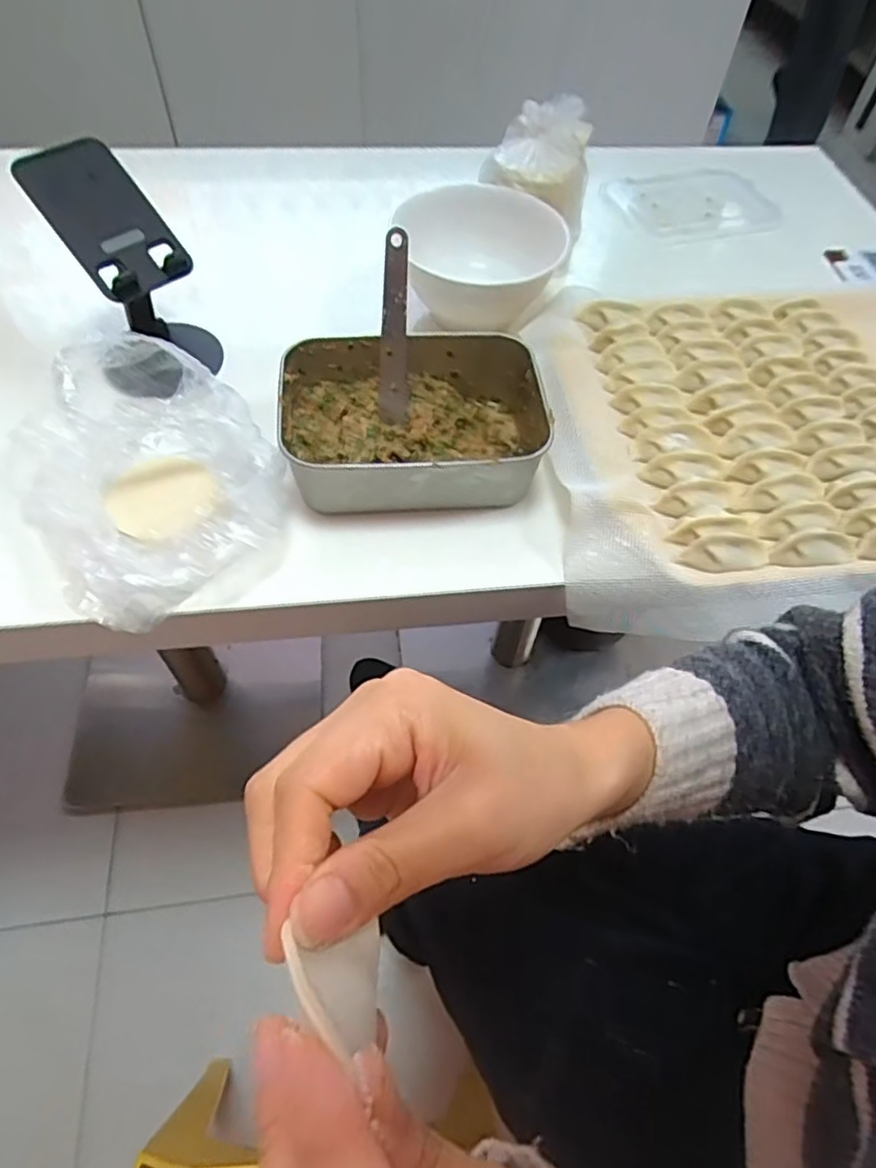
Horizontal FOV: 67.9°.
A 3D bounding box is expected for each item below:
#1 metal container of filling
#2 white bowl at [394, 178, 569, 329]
[{"bbox_3d":[-0.018,-0.112,0.456,0.173,0.057,0.124,-4,57,-6],"label":"metal container of filling"},{"bbox_3d":[0.039,-0.264,0.541,0.131,0.062,0.132,1,56,-2],"label":"white bowl"}]

